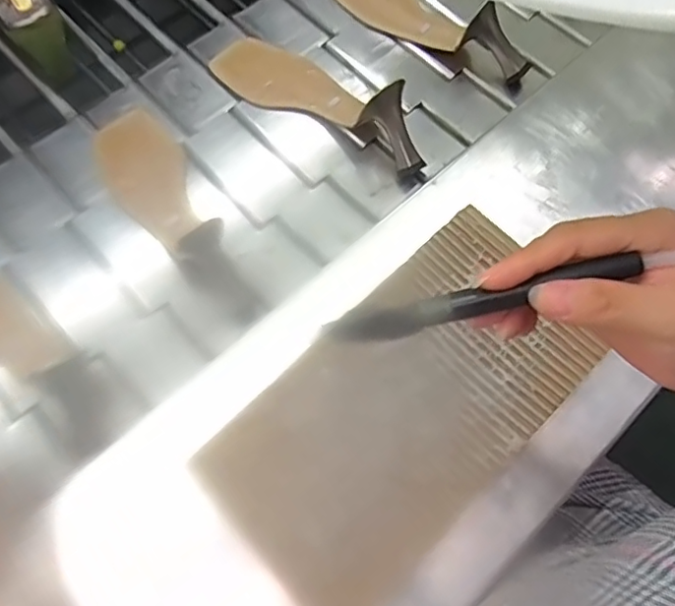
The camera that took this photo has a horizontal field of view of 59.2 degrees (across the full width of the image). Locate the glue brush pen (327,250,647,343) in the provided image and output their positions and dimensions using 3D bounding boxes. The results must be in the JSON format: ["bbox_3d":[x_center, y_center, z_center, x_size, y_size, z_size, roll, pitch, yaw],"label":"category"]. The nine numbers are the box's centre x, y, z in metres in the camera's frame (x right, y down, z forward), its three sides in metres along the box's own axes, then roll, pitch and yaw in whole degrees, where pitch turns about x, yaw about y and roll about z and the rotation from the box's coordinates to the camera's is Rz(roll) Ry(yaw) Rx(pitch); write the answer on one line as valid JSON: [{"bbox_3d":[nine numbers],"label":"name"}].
[{"bbox_3d":[0.063,0.000,0.272,0.137,0.011,0.012,-14,65,13],"label":"glue brush pen"}]

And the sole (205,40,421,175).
[{"bbox_3d":[-0.016,-0.212,0.576,0.243,0.064,0.069,32,70,8],"label":"sole"}]

